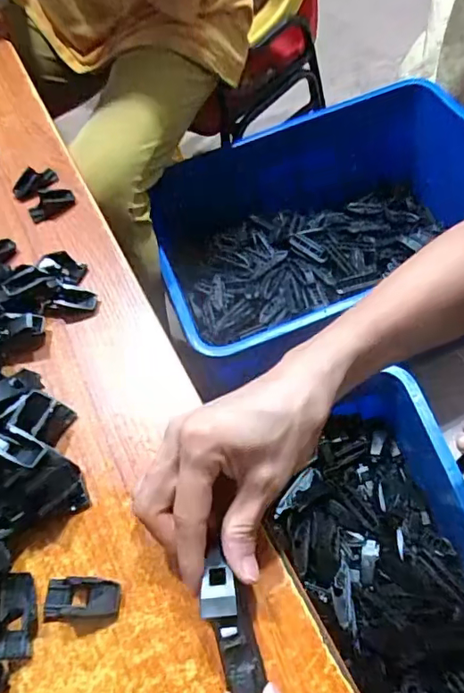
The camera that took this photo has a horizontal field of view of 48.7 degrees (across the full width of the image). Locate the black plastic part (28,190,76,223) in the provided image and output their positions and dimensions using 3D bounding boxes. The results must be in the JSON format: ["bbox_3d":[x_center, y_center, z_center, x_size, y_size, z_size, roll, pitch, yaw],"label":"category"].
[{"bbox_3d":[-0.157,-0.124,0.443,0.040,0.008,0.026,-23,57,-7],"label":"black plastic part"}]

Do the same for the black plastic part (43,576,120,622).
[{"bbox_3d":[-0.082,0.134,0.275,0.041,0.007,0.019,-7,57,4],"label":"black plastic part"}]

